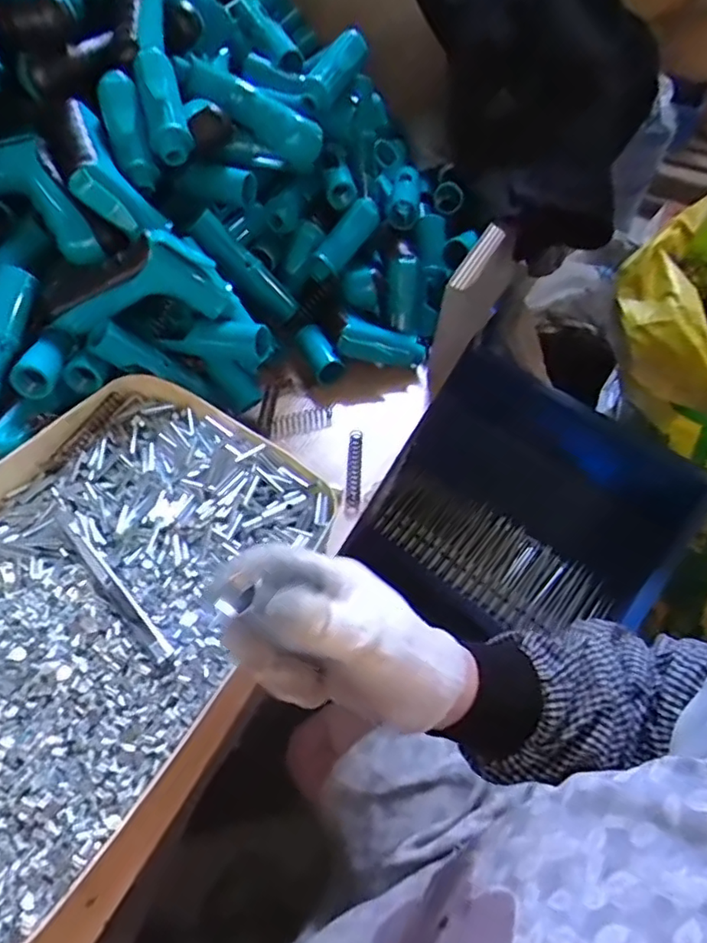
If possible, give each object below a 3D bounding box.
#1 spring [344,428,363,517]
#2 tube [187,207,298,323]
[{"bbox_3d":[0.000,0.002,0.514,0.010,0.011,0.089,4,53,0],"label":"spring"},{"bbox_3d":[-0.096,-0.183,0.545,0.018,0.115,0.025,-20,41,37],"label":"tube"}]

